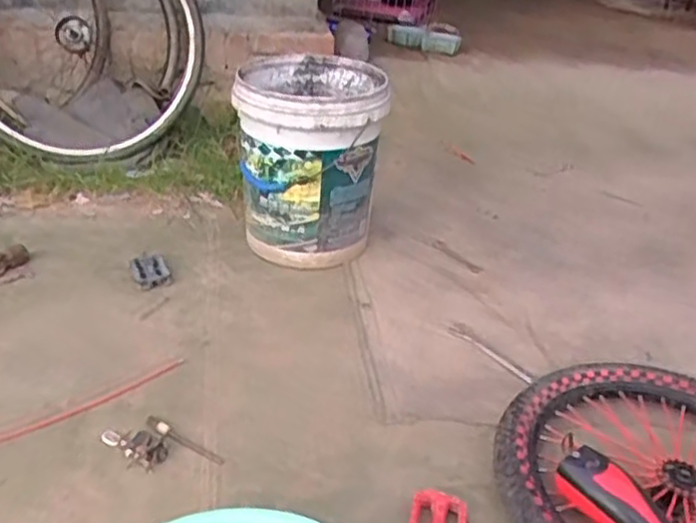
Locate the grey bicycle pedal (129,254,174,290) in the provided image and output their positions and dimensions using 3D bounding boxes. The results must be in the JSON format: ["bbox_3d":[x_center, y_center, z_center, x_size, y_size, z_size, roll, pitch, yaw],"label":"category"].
[{"bbox_3d":[-0.394,0.020,1.449,0.075,0.031,0.101,-8,33,-24],"label":"grey bicycle pedal"}]

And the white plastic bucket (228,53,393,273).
[{"bbox_3d":[-0.089,-0.214,1.574,0.293,0.370,0.314,6,30,-2],"label":"white plastic bucket"}]

